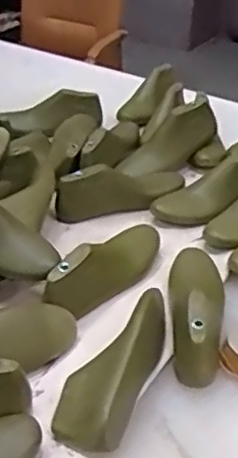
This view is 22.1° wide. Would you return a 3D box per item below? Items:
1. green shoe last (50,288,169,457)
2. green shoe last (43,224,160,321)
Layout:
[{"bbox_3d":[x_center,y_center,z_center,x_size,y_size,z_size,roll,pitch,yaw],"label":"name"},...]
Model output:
[{"bbox_3d":[-0.005,0.160,0.748,0.089,0.065,0.235,14,38,18],"label":"green shoe last"},{"bbox_3d":[-0.014,0.046,0.890,0.073,0.074,0.241,22,41,27],"label":"green shoe last"}]

